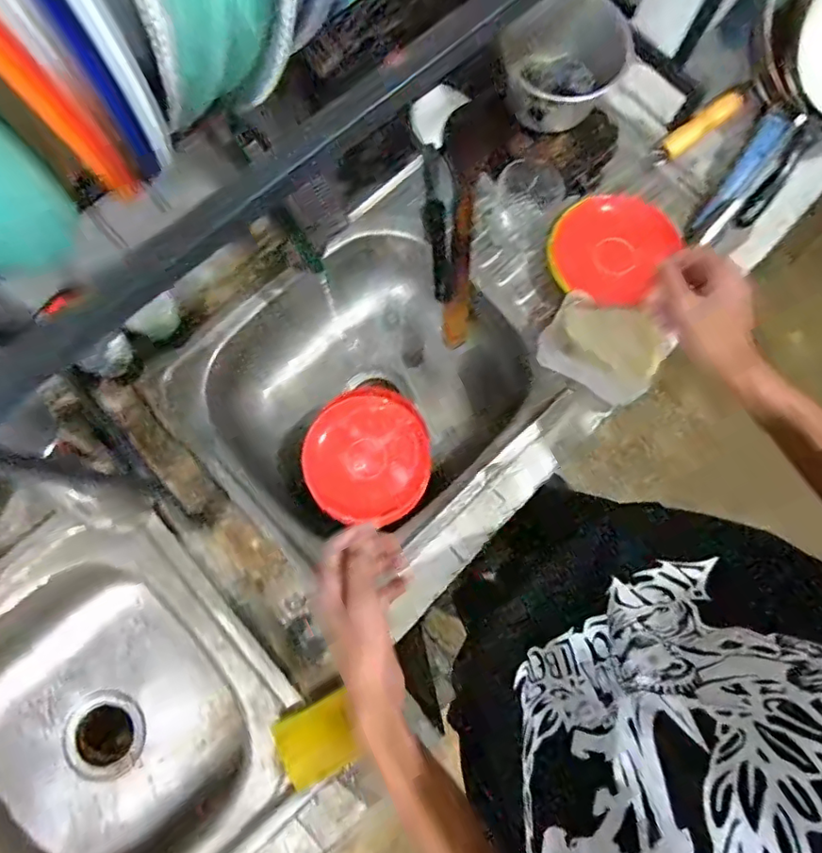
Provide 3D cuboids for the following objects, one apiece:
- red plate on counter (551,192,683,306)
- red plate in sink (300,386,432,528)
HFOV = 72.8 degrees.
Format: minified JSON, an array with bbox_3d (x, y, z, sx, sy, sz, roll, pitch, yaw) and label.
[{"bbox_3d":[0.248,-0.224,0.690,0.133,0.017,0.126,1,97,8],"label":"red plate on counter"},{"bbox_3d":[-0.055,0.039,0.711,0.162,0.020,0.162,0,88,-13],"label":"red plate in sink"}]

